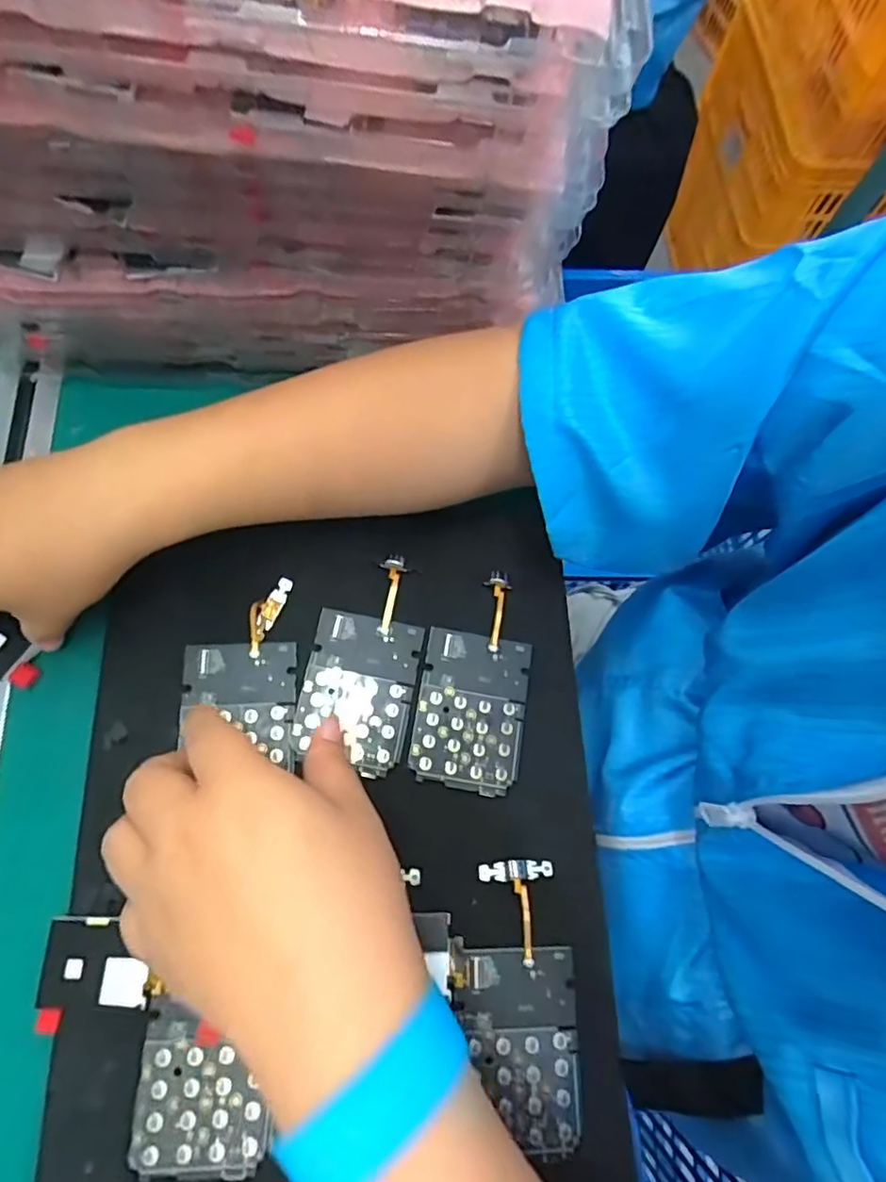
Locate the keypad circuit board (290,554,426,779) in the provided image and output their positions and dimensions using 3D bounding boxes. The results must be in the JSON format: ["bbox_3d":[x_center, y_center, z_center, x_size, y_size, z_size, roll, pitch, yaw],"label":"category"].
[{"bbox_3d":[-0.041,0.035,0.317,0.056,0.006,0.112,10,71,1],"label":"keypad circuit board"}]

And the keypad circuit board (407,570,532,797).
[{"bbox_3d":[0.017,0.045,0.319,0.055,0.004,0.113,9,71,1],"label":"keypad circuit board"}]

